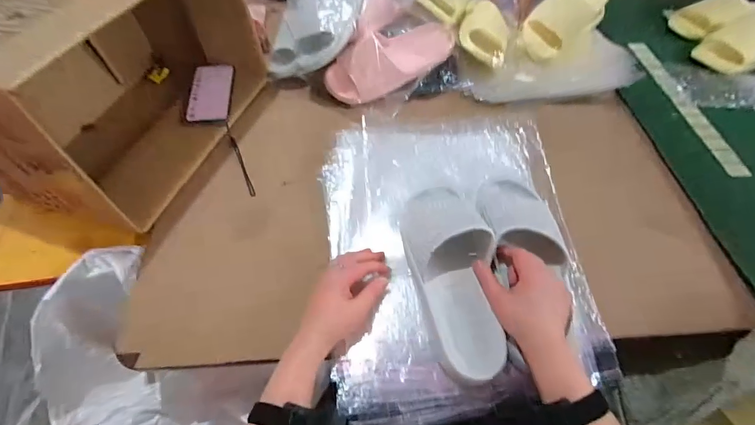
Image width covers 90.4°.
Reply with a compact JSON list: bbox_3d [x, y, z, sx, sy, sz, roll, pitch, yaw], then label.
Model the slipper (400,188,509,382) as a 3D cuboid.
[{"bbox_3d":[0.101,0.069,0.499,0.108,0.075,0.279,-6,59,-3],"label":"slipper"}]

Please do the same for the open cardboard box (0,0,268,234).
[{"bbox_3d":[-0.416,-0.234,0.606,0.289,0.253,0.430,16,56,12],"label":"open cardboard box"}]

